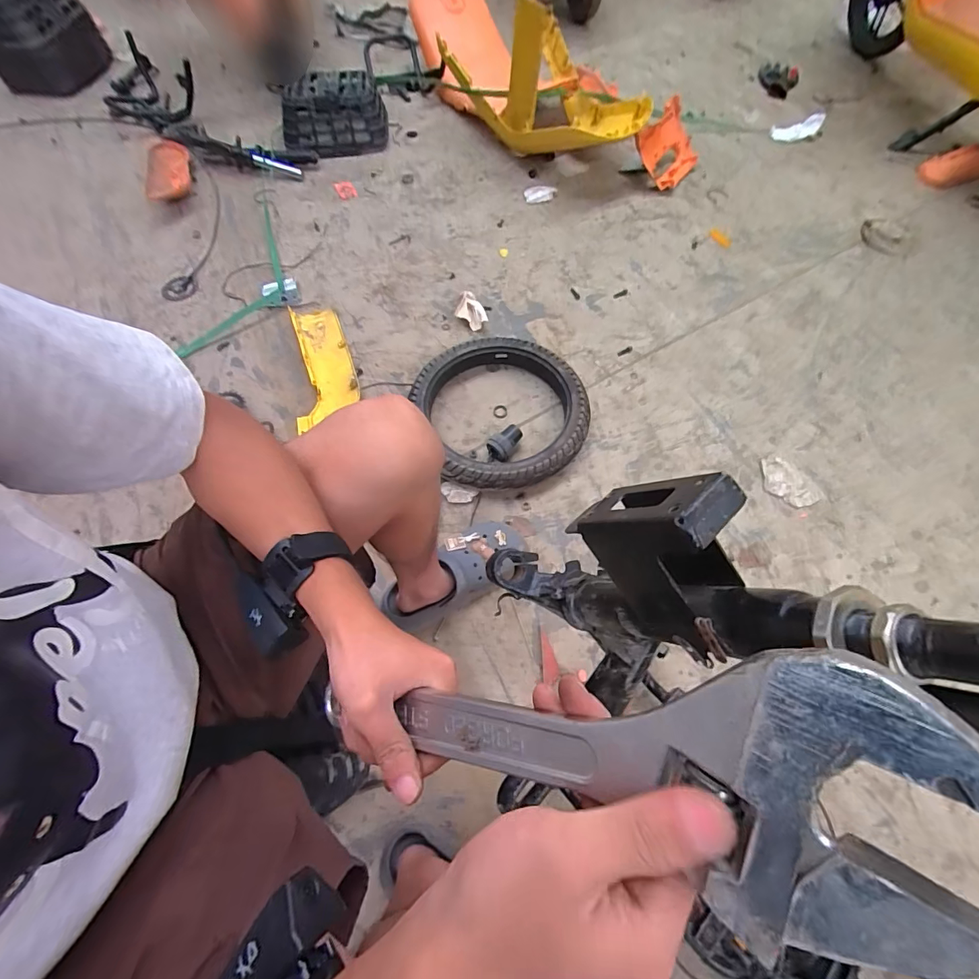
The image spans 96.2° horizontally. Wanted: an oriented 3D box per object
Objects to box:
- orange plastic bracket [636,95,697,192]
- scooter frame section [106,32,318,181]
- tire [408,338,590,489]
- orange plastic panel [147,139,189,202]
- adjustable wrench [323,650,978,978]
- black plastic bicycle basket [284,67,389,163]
[{"bbox_3d":[0.505,-0.972,1.252,0.211,0.184,0.041,-52,35,-11],"label":"orange plastic bracket"},{"bbox_3d":[-0.836,-1.064,1.244,0.759,0.108,0.211,30,69,15],"label":"scooter frame section"},{"bbox_3d":[0.030,-0.158,0.903,0.348,0.063,0.334,0,65,0],"label":"tire"},{"bbox_3d":[-0.873,-0.864,1.196,0.112,0.032,0.238,-17,66,-8],"label":"orange plastic panel"},{"bbox_3d":[0.043,0.119,0.192,0.017,0.254,0.080,25,57,-39],"label":"adjustable wrench"},{"bbox_3d":[-0.431,-1.025,1.212,0.288,0.135,0.122,-13,65,-5],"label":"black plastic bicycle basket"}]

